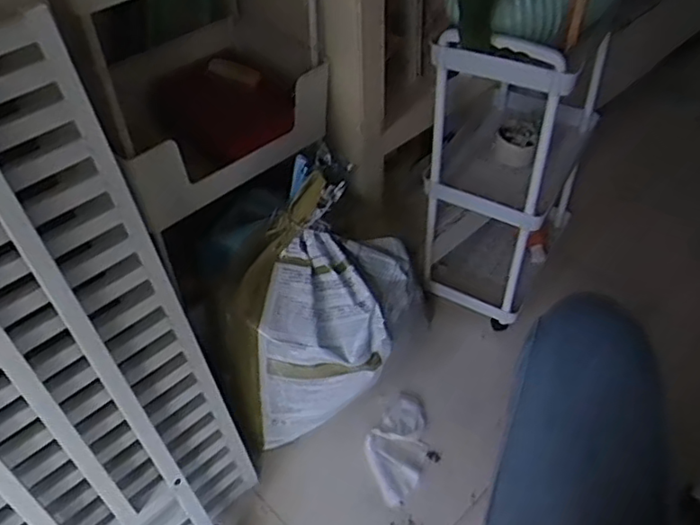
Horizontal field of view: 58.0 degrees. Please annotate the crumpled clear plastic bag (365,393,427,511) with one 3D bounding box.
[{"bbox_3d":[0.079,0.303,1.049,0.097,0.019,0.191,14,49,15],"label":"crumpled clear plastic bag"}]

